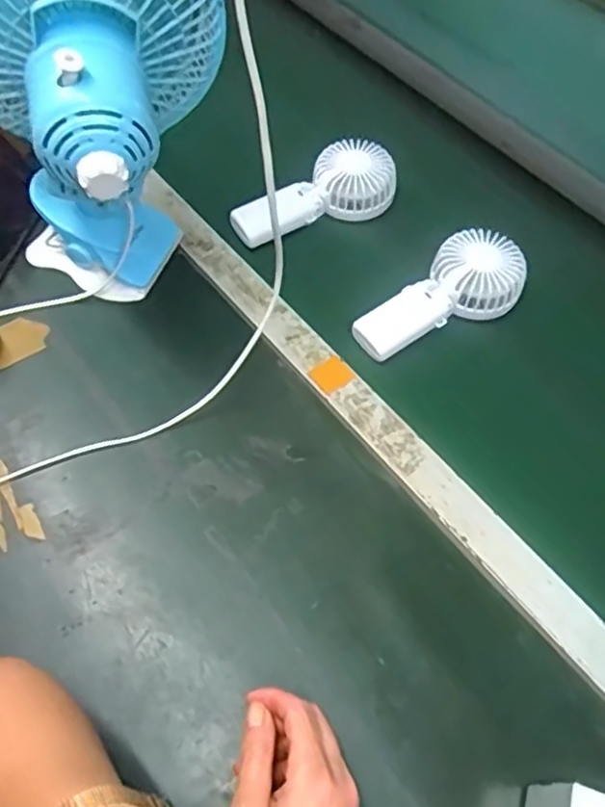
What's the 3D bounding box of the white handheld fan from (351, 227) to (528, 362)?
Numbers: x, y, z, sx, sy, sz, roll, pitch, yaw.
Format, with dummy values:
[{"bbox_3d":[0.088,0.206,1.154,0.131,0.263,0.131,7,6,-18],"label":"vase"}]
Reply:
[{"bbox_3d":[0.131,-0.097,0.601,0.178,0.043,0.081,-38,67,-21],"label":"white handheld fan"}]

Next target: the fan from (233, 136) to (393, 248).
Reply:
[{"bbox_3d":[0.013,-0.217,0.673,0.178,0.037,0.086,-33,65,-19],"label":"fan"}]

